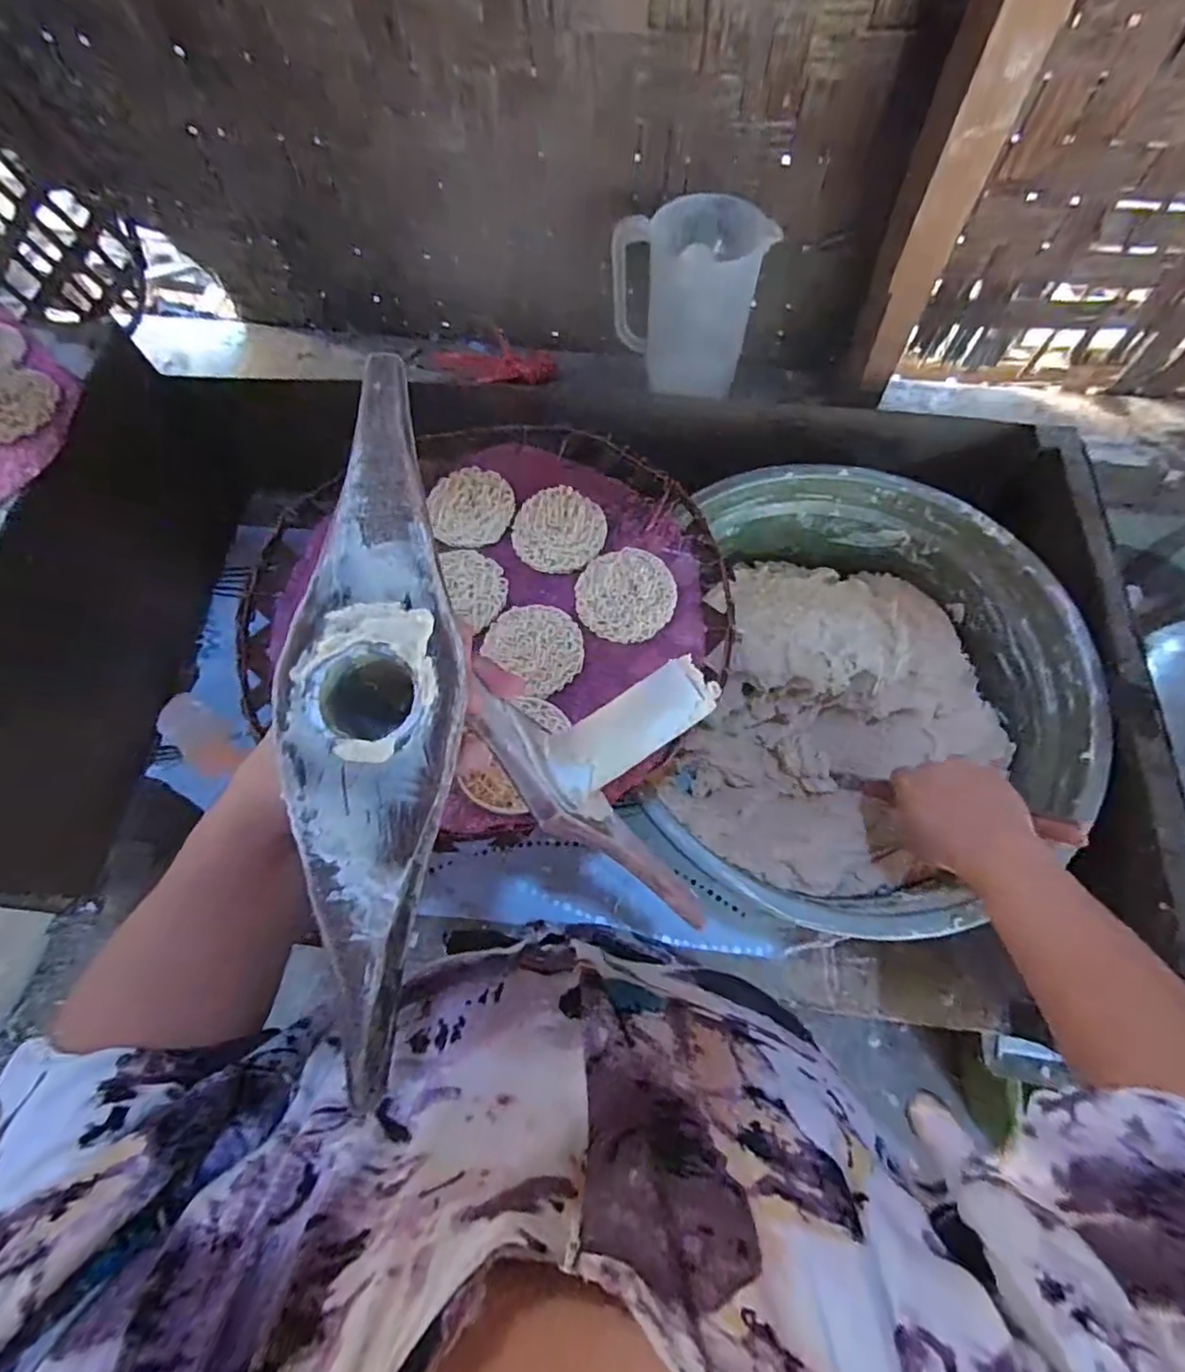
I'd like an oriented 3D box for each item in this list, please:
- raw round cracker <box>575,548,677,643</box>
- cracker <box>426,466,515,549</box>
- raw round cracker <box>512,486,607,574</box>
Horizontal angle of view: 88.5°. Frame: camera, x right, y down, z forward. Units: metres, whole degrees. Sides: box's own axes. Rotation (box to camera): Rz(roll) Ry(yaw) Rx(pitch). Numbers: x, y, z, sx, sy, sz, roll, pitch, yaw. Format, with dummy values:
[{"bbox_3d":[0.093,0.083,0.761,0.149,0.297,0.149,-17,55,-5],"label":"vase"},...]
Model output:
[{"bbox_3d":[0.027,-0.074,0.488,0.076,0.007,0.079,-1,67,2],"label":"raw round cracker"},{"bbox_3d":[-0.106,-0.157,0.529,0.072,0.004,0.079,-1,67,2],"label":"cracker"},{"bbox_3d":[-0.028,-0.135,0.517,0.076,0.004,0.081,0,67,3],"label":"raw round cracker"}]

